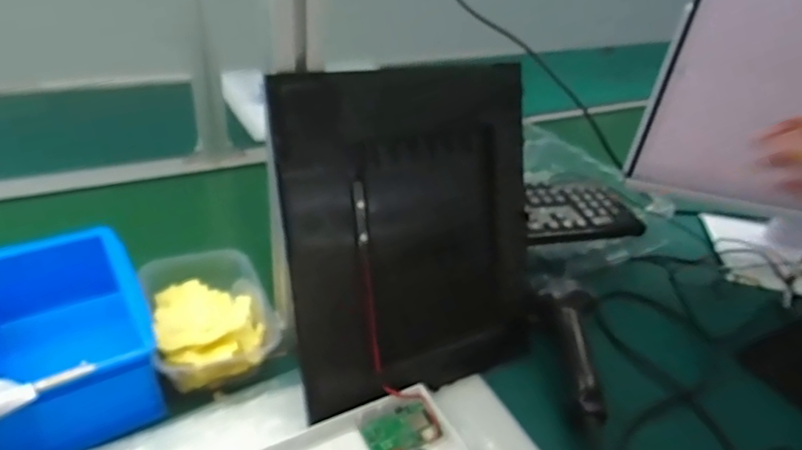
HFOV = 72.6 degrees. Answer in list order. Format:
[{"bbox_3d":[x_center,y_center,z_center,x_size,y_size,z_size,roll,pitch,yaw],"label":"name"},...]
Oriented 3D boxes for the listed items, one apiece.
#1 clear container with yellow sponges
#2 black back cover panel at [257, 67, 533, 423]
[{"bbox_3d":[-0.191,0.086,0.542,0.111,0.044,0.164,-12,36,-26],"label":"clear container with yellow sponges"},{"bbox_3d":[0.011,0.007,0.487,0.248,0.283,0.036,-10,12,-29],"label":"black back cover panel"}]

